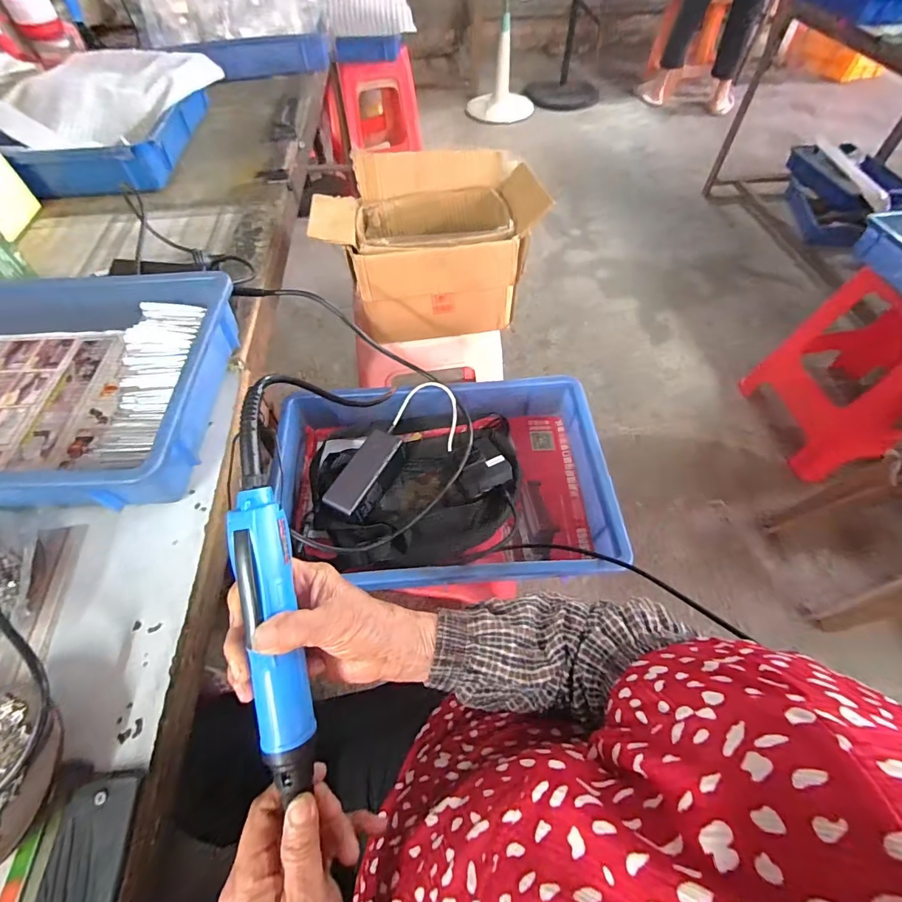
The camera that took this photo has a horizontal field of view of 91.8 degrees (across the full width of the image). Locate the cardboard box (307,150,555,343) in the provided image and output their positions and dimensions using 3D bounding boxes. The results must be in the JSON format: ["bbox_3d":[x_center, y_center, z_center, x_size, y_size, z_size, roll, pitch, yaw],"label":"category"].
[{"bbox_3d":[-0.031,-0.343,0.751,0.362,0.210,0.207,0,57,1],"label":"cardboard box"}]

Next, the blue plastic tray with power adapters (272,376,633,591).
[{"bbox_3d":[-0.012,0.041,0.593,0.419,0.092,0.298,-5,57,-2],"label":"blue plastic tray with power adapters"}]

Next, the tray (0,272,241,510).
[{"bbox_3d":[-0.482,-0.070,0.481,0.438,0.079,0.292,-2,57,-1],"label":"tray"}]

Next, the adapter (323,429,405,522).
[{"bbox_3d":[-0.115,0.033,0.597,0.056,0.044,0.131,27,61,17],"label":"adapter"}]

